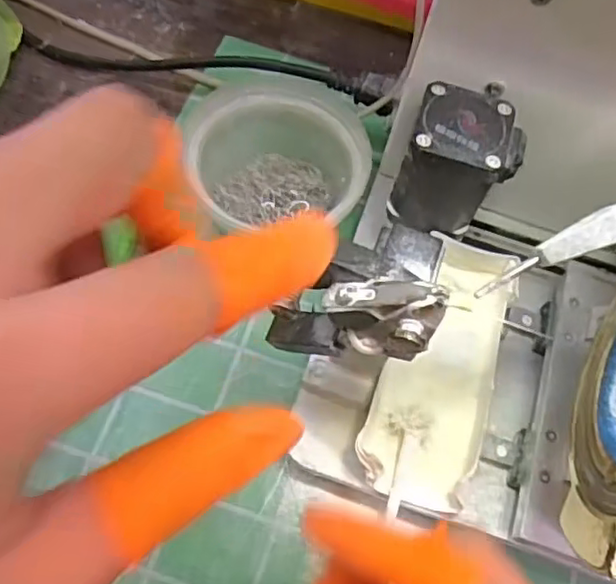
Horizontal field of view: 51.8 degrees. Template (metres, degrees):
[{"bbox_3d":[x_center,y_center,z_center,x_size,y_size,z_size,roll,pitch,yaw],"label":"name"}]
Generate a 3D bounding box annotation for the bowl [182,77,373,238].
[{"bbox_3d":[-0.017,-0.076,0.361,0.096,0.058,0.088,3,64,-5],"label":"bowl"}]

